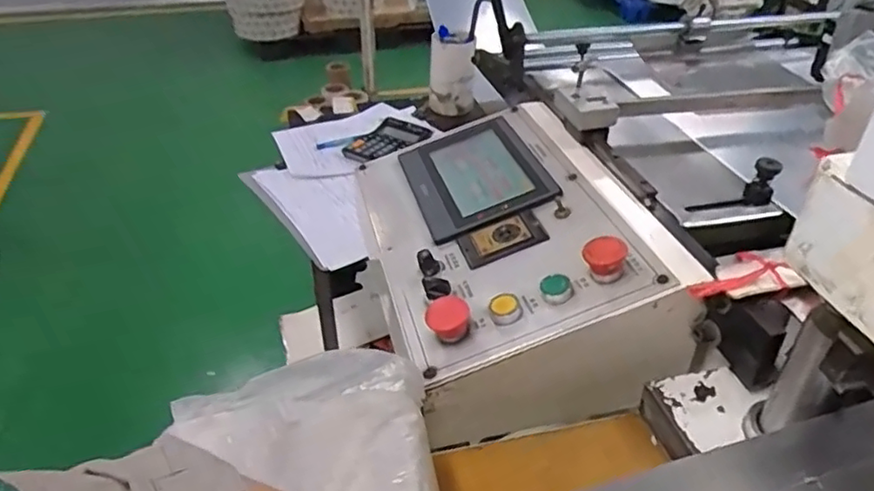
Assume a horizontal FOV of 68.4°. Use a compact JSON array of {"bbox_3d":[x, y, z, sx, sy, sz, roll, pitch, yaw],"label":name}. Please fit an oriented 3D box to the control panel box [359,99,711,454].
[{"bbox_3d":[0.072,-0.003,0.714,0.279,0.134,0.417,-5,37,-7],"label":"control panel box"}]

